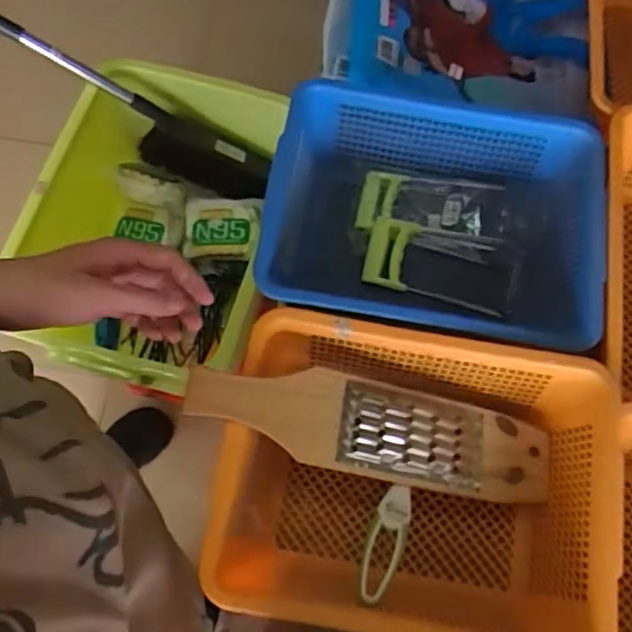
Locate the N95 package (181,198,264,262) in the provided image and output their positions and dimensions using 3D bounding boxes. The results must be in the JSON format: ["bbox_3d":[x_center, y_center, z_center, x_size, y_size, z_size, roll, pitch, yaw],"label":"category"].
[{"bbox_3d":[-0.171,-0.160,1.167,0.136,0.035,0.117,6,69,1],"label":"N95 package"}]

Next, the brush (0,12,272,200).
[{"bbox_3d":[-0.321,-0.338,1.092,0.561,0.130,0.053,26,42,-22],"label":"brush"}]

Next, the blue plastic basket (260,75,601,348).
[{"bbox_3d":[0.137,-0.102,0.771,0.378,0.131,0.296,11,70,3],"label":"blue plastic basket"}]

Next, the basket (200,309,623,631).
[{"bbox_3d":[0.099,0.175,0.667,0.370,0.148,0.276,10,70,2],"label":"basket"}]

